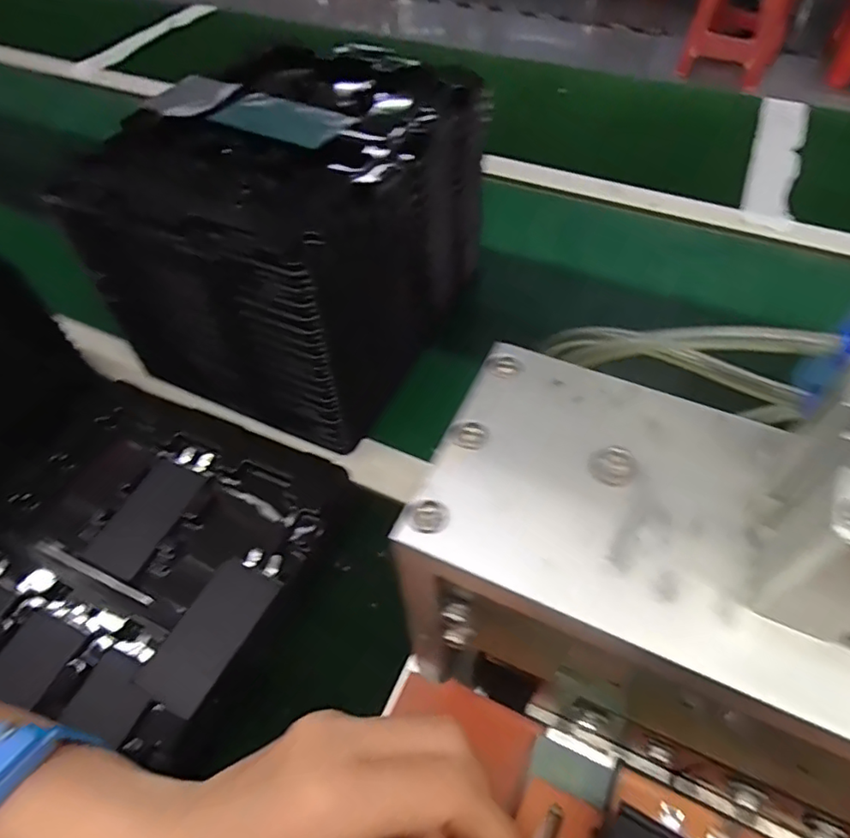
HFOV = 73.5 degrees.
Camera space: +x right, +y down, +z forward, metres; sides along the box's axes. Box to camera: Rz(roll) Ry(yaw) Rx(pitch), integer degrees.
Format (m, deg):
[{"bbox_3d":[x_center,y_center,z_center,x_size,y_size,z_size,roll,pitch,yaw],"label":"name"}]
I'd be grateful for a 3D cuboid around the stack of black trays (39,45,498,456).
[{"bbox_3d":[-0.101,-0.162,0.471,0.217,0.174,0.267,21,57,17],"label":"stack of black trays"}]

